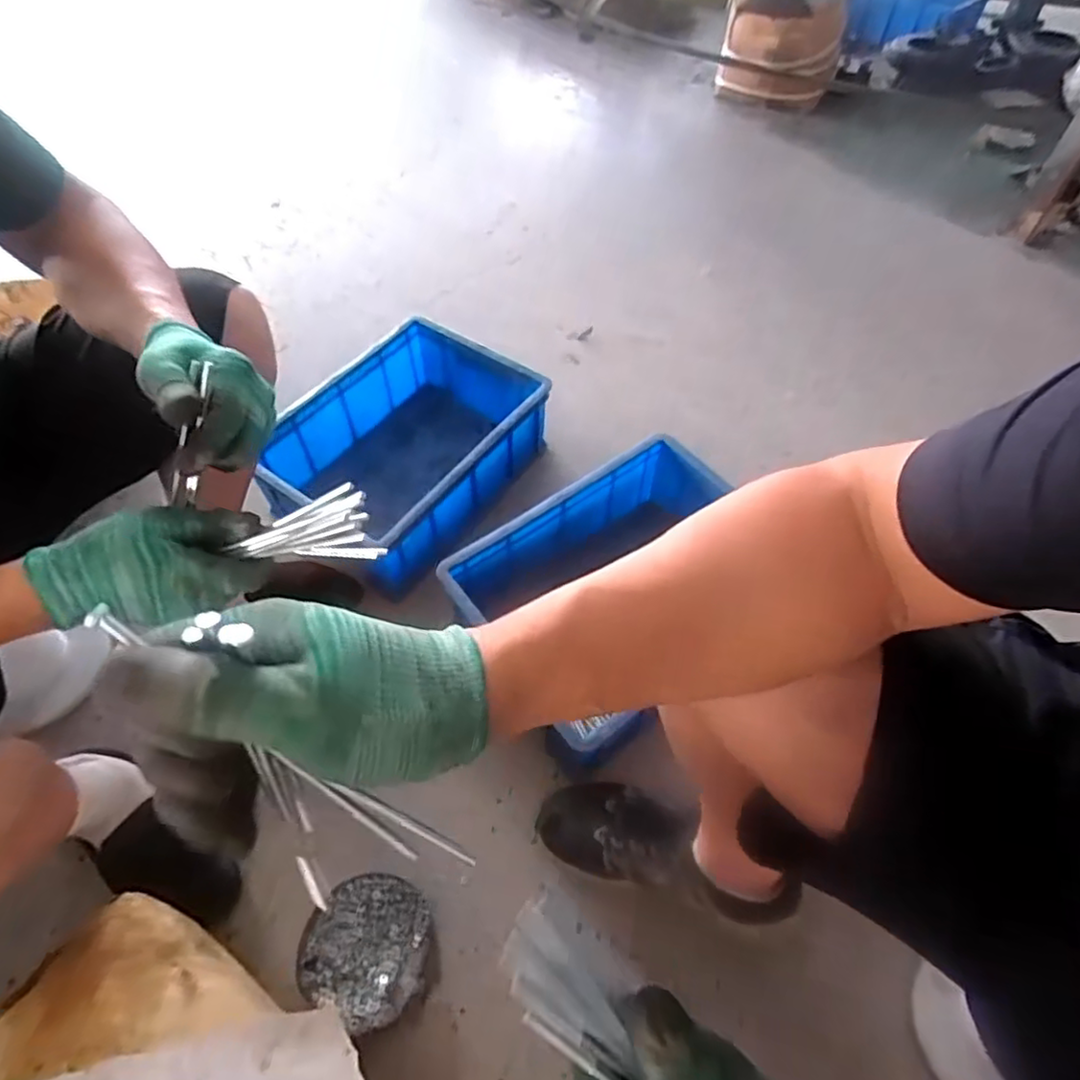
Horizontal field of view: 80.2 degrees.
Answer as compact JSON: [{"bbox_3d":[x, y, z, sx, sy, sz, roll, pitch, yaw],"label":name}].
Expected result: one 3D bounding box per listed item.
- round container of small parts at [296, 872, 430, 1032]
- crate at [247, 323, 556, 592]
[{"bbox_3d":[-0.185,0.434,0.684,0.130,0.035,0.134,0,55,0],"label":"round container of small parts"},{"bbox_3d":[-0.210,-0.148,1.031,0.315,0.158,0.408,29,60,19],"label":"crate"}]

